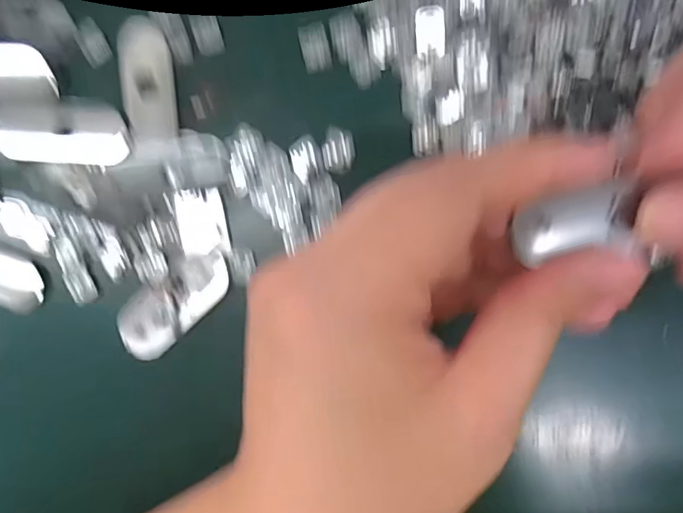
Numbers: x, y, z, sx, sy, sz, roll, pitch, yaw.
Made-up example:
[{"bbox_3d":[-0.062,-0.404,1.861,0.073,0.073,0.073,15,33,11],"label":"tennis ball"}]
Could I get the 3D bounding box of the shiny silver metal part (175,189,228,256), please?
[{"bbox_3d":[-0.053,-0.013,0.188,0.017,0.005,0.024,-5,90,3],"label":"shiny silver metal part"}]

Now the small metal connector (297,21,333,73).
[{"bbox_3d":[-0.010,-0.077,0.183,0.010,0.005,0.015,-14,89,3],"label":"small metal connector"}]

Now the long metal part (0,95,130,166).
[{"bbox_3d":[-0.106,-0.047,0.185,0.051,0.004,0.024,4,90,3],"label":"long metal part"}]

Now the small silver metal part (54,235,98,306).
[{"bbox_3d":[-0.103,0.006,0.191,0.009,0.004,0.026,-22,89,2],"label":"small silver metal part"}]

